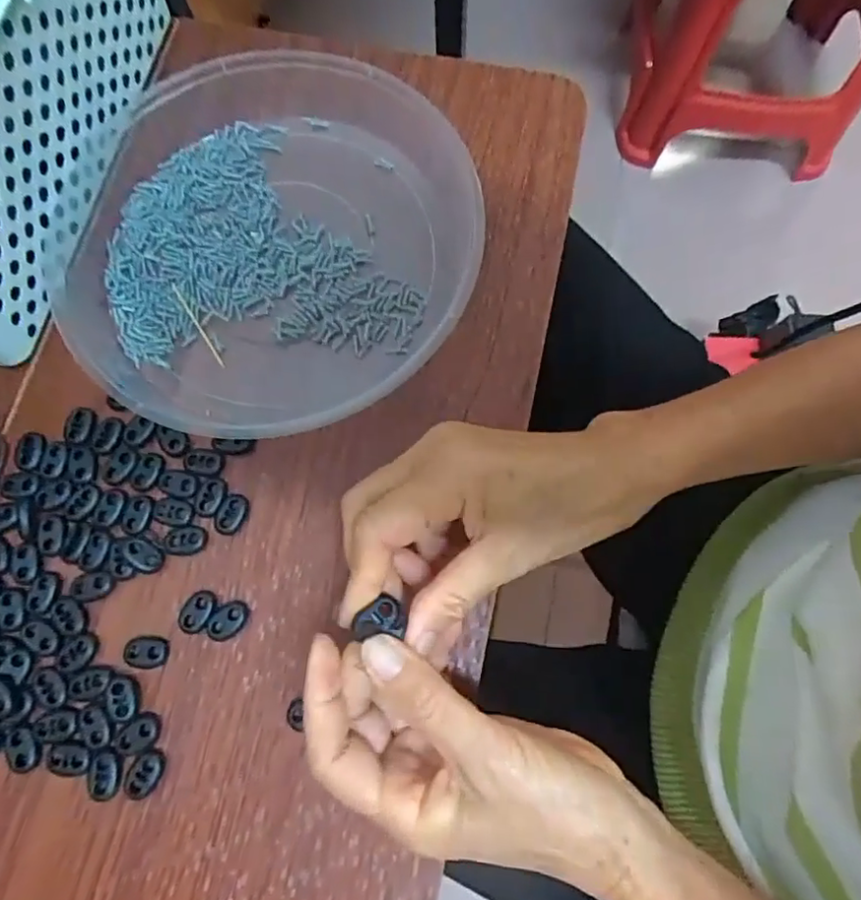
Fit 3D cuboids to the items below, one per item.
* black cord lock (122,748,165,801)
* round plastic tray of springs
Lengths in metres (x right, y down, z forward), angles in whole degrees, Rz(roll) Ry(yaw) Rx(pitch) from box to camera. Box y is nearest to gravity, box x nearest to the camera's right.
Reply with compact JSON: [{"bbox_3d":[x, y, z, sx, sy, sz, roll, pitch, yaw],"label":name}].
[{"bbox_3d":[-0.137,0.156,0.286,0.014,0.006,0.021,27,77,8],"label":"black cord lock"},{"bbox_3d":[-0.096,-0.116,0.341,0.235,0.033,0.226,0,75,1],"label":"round plastic tray of springs"}]

